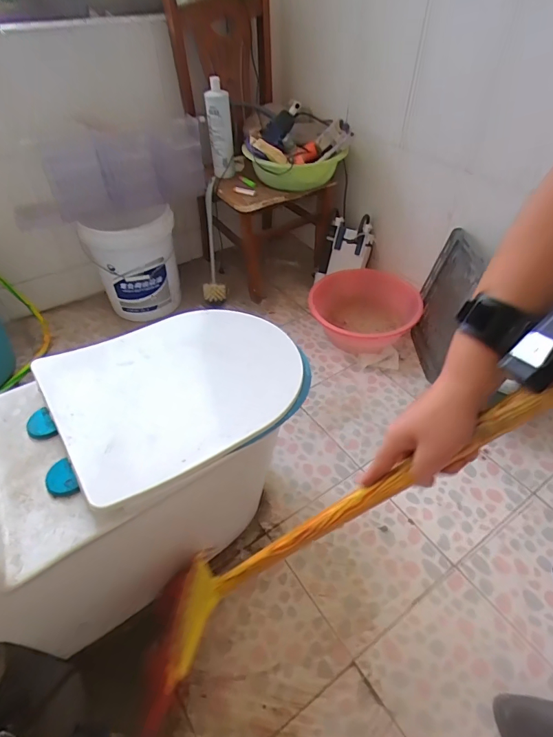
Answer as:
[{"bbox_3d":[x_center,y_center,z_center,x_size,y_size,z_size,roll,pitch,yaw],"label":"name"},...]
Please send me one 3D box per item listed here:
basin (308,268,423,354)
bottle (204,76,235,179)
[{"bbox_3d":[0.322,-0.200,1.464,0.372,0.133,0.372,-1,46,1],"label":"basin"},{"bbox_3d":[-0.185,-0.782,1.347,0.075,0.280,0.050,-7,45,-8],"label":"bottle"}]

